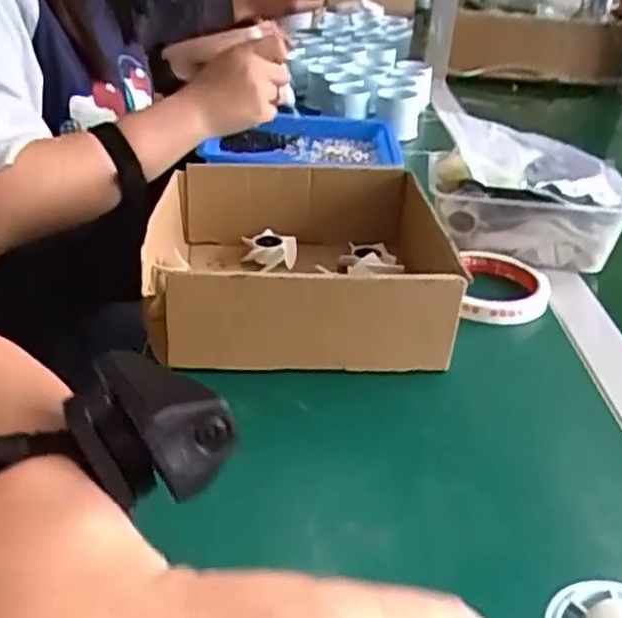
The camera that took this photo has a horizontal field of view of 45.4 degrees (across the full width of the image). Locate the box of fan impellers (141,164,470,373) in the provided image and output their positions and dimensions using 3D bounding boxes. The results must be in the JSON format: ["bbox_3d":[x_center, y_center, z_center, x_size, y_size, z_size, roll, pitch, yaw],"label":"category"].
[{"bbox_3d":[-0.010,-0.044,0.543,0.204,0.064,0.218,-2,30,-9],"label":"box of fan impellers"}]

